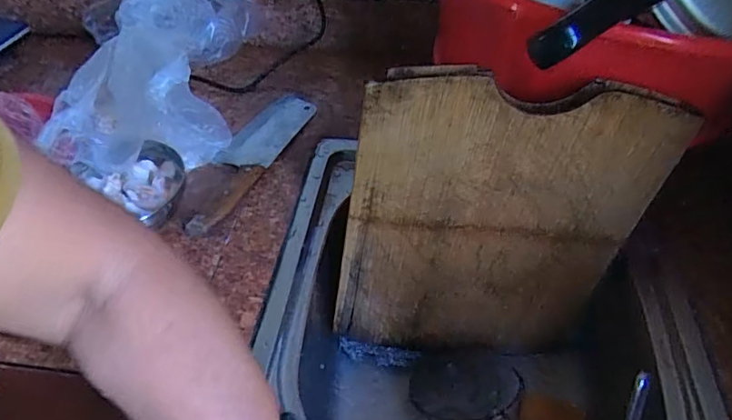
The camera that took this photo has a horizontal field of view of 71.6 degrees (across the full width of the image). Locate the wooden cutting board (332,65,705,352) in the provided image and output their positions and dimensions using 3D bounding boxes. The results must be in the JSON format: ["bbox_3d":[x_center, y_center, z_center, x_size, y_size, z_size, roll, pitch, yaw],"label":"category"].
[{"bbox_3d":[0.125,0.034,0.536,0.288,0.367,0.014,5,41,-5],"label":"wooden cutting board"}]

